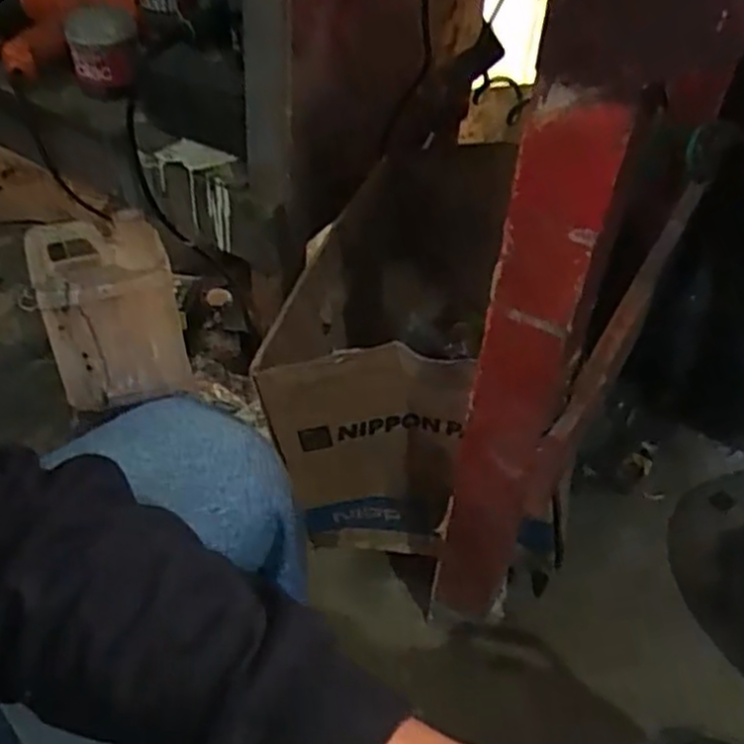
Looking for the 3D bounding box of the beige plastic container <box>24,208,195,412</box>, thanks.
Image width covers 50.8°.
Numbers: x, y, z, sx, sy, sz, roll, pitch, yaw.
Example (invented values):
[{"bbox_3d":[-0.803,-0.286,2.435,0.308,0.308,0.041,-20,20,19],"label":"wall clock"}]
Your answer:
[{"bbox_3d":[-0.294,-0.061,0.890,0.143,0.198,0.107,-14,49,-15],"label":"beige plastic container"}]

